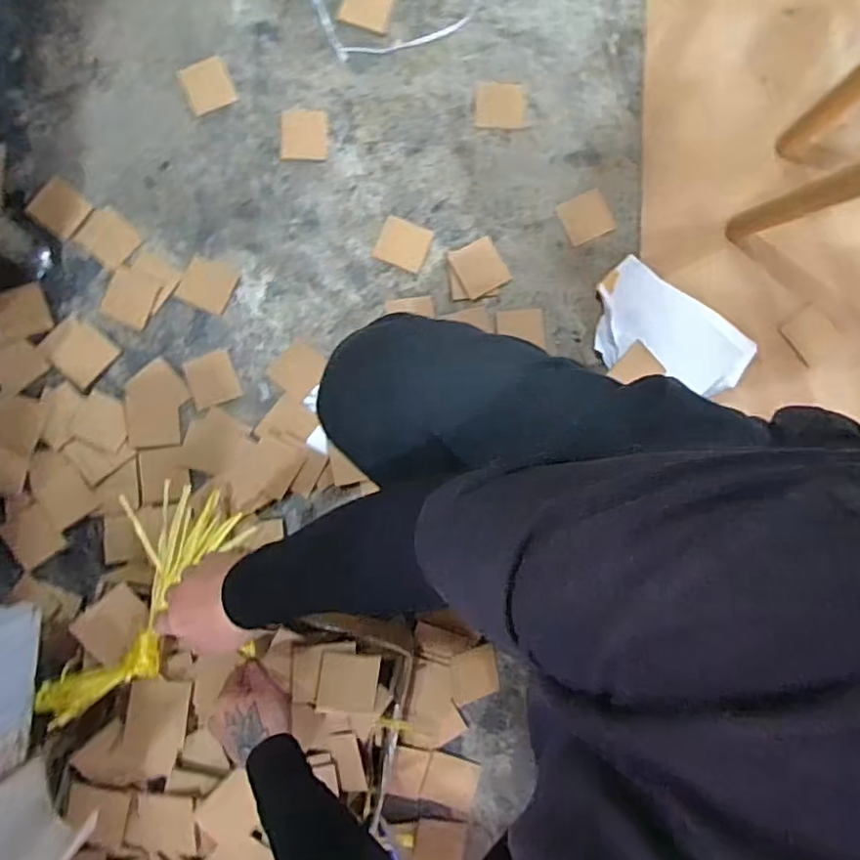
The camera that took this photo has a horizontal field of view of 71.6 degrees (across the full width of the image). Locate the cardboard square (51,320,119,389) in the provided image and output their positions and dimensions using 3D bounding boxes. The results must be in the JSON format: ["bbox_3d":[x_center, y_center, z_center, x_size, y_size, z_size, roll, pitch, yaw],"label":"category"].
[{"bbox_3d":[-0.468,-0.105,0.798,0.074,0.008,0.066,40,87,0],"label":"cardboard square"}]

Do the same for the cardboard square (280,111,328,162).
[{"bbox_3d":[-0.175,-0.411,0.830,0.064,0.004,0.070,-1,88,-2],"label":"cardboard square"}]

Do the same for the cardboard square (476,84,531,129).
[{"bbox_3d":[0.102,-0.464,0.852,0.073,0.005,0.065,-2,88,-2],"label":"cardboard square"}]

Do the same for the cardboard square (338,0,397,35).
[{"bbox_3d":[-0.087,-0.598,0.842,0.072,0.004,0.066,15,87,-2],"label":"cardboard square"}]

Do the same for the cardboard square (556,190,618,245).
[{"bbox_3d":[0.220,-0.300,0.841,0.065,0.007,0.065,-23,89,-3],"label":"cardboard square"}]

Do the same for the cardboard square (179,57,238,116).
[{"bbox_3d":[-0.305,-0.474,0.820,0.063,0.006,0.061,-21,103,4],"label":"cardboard square"}]

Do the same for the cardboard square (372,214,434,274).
[{"bbox_3d":[-0.037,-0.257,0.826,0.068,0.004,0.061,19,98,-10],"label":"cardboard square"}]

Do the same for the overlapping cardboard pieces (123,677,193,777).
[{"bbox_3d":[-0.307,0.333,0.667,0.064,0.008,0.103,9,87,-3],"label":"overlapping cardboard pieces"}]

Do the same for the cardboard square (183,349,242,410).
[{"bbox_3d":[-0.297,-0.069,0.814,0.062,0.004,0.069,-19,87,-7],"label":"cardboard square"}]

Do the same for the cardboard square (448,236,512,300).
[{"bbox_3d":[0.071,-0.228,0.831,0.064,0.006,0.072,-28,88,-1],"label":"cardboard square"}]

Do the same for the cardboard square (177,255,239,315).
[{"bbox_3d":[-0.304,-0.200,0.817,0.066,0.006,0.064,25,87,-1],"label":"cardboard square"}]

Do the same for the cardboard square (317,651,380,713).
[{"bbox_3d":[-0.091,0.287,0.674,0.065,0.005,0.066,7,91,-7],"label":"cardboard square"}]

